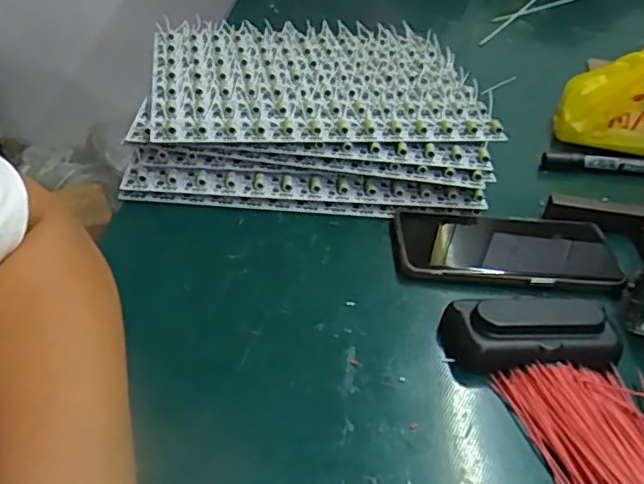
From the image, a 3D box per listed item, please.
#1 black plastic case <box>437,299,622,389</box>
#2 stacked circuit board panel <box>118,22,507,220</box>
[{"bbox_3d":[0.130,0.060,0.390,0.105,0.029,0.046,4,37,-3],"label":"black plastic case"},{"bbox_3d":[-0.010,-0.132,0.608,0.308,0.061,0.293,3,37,-5],"label":"stacked circuit board panel"}]

